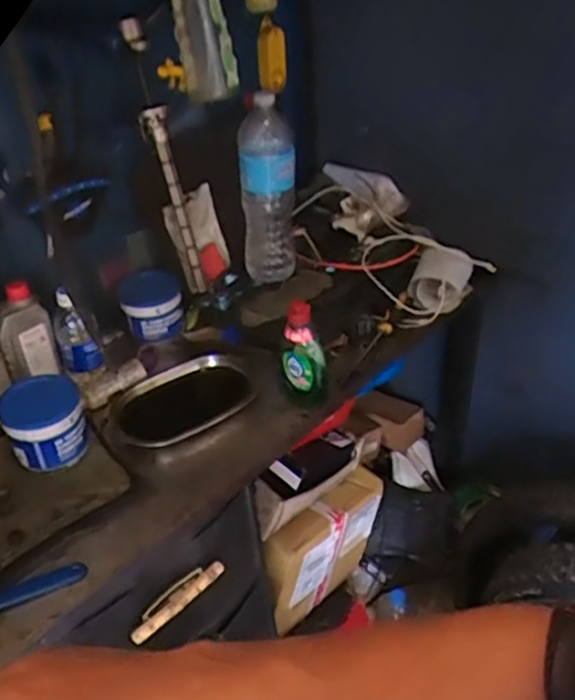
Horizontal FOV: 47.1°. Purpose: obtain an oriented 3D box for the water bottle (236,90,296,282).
[{"bbox_3d":[-0.032,-0.257,1.090,0.095,0.283,0.076,-3,36,2],"label":"water bottle"}]

